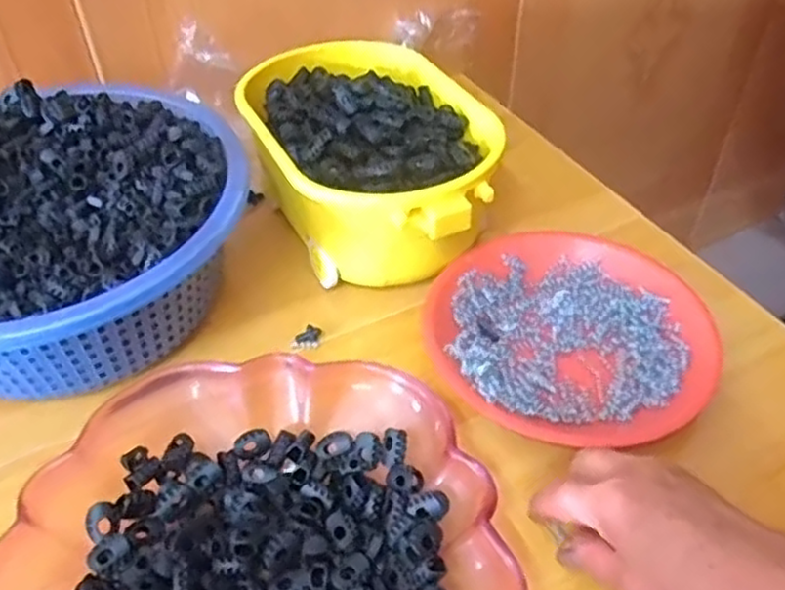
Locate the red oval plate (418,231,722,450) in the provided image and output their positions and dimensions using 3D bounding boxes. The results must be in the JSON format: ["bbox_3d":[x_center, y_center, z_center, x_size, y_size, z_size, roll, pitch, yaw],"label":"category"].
[{"bbox_3d":[0.120,0.025,0.505,0.190,0.021,0.193,-6,45,-5],"label":"red oval plate"}]

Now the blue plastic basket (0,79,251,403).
[{"bbox_3d":[-0.237,-0.045,0.500,0.262,0.088,0.244,-27,50,-24],"label":"blue plastic basket"}]

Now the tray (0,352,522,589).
[{"bbox_3d":[-0.073,0.142,0.357,0.247,0.057,0.240,-13,46,-12],"label":"tray"}]

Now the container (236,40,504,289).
[{"bbox_3d":[-0.017,-0.108,0.569,0.162,0.085,0.241,-21,48,-19],"label":"container"}]

